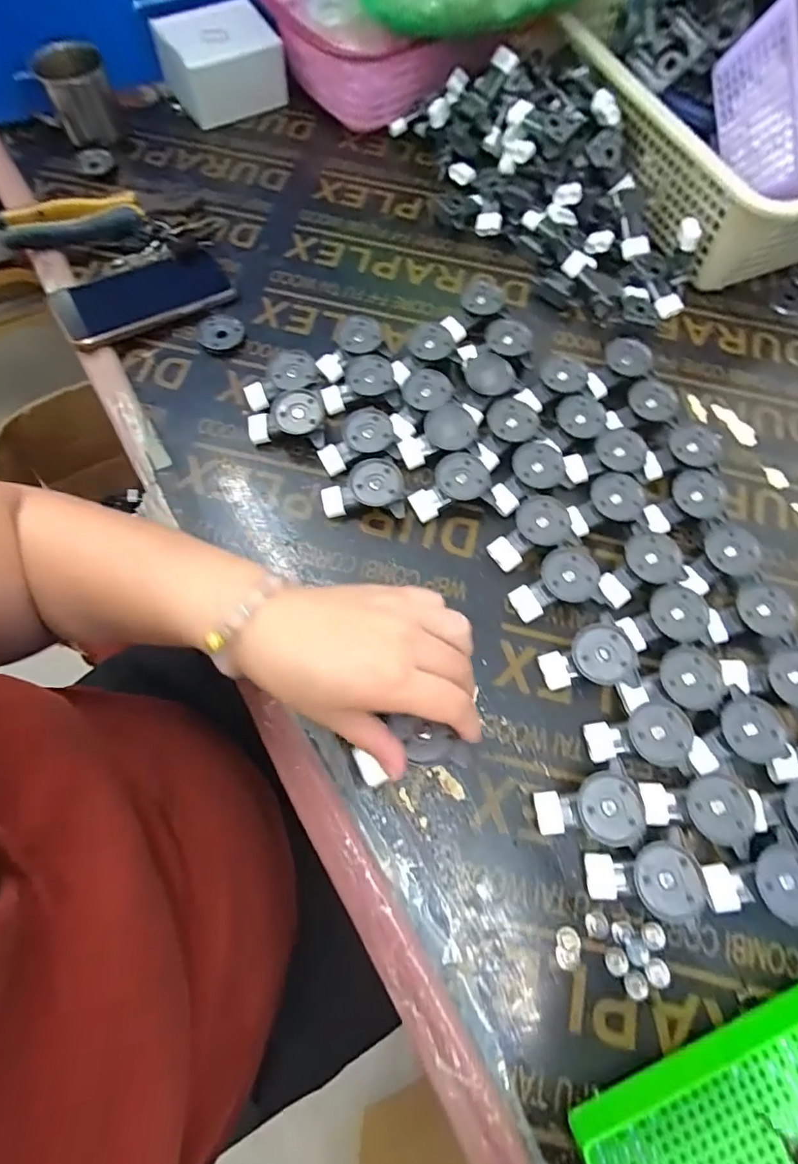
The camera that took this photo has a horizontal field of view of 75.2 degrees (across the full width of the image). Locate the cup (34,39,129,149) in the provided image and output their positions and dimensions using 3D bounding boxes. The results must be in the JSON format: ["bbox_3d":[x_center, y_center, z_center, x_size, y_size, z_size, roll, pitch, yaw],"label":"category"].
[{"bbox_3d":[-0.348,-0.533,0.569,0.066,0.078,0.068,-21,71,-10],"label":"cup"}]

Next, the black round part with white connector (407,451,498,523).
[{"bbox_3d":[0.043,-0.080,0.435,0.066,0.028,0.047,-11,69,-6],"label":"black round part with white connector"}]

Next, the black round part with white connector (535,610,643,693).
[{"bbox_3d":[0.139,0.055,0.385,0.062,0.033,0.048,-5,69,-4],"label":"black round part with white connector"}]

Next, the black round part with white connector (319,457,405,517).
[{"bbox_3d":[-0.030,-0.075,0.429,0.066,0.031,0.047,-3,69,-3],"label":"black round part with white connector"}]

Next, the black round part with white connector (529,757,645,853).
[{"bbox_3d":[0.126,0.152,0.348,0.063,0.027,0.048,-7,69,-5],"label":"black round part with white connector"}]

